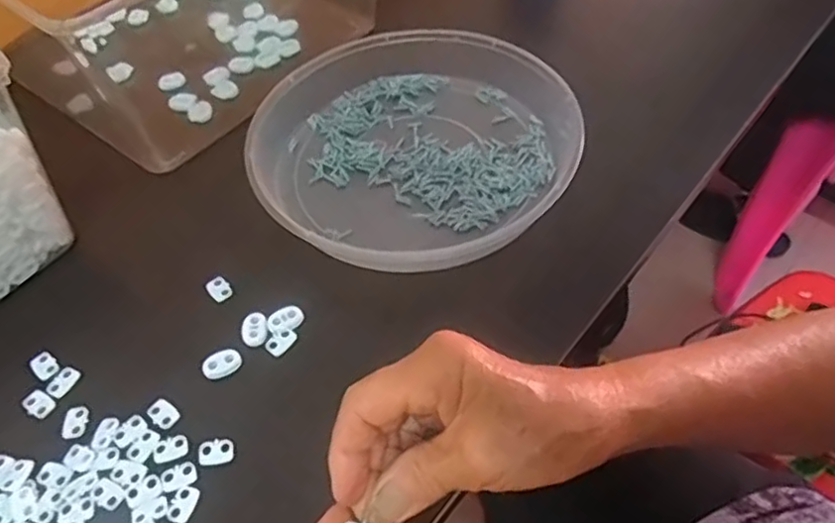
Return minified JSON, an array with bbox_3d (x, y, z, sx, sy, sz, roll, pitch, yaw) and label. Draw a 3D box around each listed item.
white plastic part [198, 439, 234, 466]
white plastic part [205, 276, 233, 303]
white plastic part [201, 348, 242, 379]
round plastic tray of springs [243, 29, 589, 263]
[{"bbox_3d":[-0.111,0.105,0.358,0.019,0.004,0.014,-9,53,-7],"label":"white plastic part"},{"bbox_3d":[-0.130,0.018,0.428,0.013,0.004,0.019,-34,60,-23],"label":"white plastic part"},{"bbox_3d":[-0.117,0.062,0.390,0.022,0.008,0.014,-24,57,-18],"label":"white plastic part"},{"bbox_3d":[-0.003,-0.088,0.482,0.224,0.051,0.215,-2,52,3],"label":"round plastic tray of springs"}]

